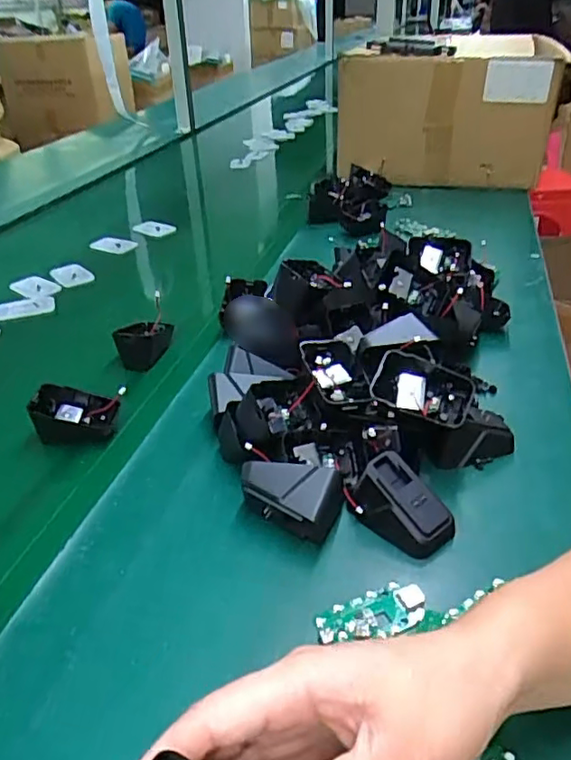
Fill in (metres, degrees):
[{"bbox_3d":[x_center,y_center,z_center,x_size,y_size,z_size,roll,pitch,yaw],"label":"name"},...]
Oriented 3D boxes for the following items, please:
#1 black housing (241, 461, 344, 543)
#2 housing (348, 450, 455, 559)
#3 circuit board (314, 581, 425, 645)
[{"bbox_3d":[0.003,0.082,0.393,0.066,0.047,0.034,4,33,11],"label":"black housing"},{"bbox_3d":[0.075,0.081,0.393,0.035,0.038,0.067,-26,40,-32],"label":"housing"},{"bbox_3d":[0.050,0.134,0.345,0.065,0.004,0.028,-9,33,-10],"label":"circuit board"}]

